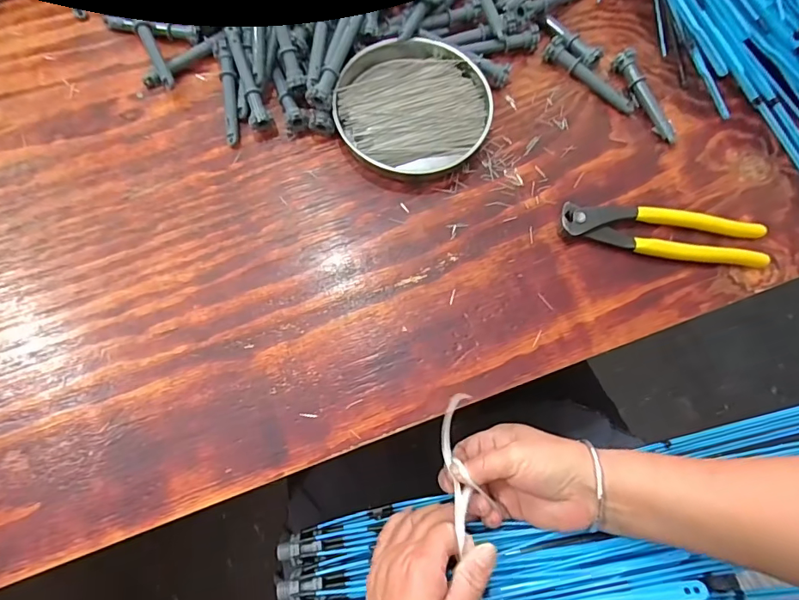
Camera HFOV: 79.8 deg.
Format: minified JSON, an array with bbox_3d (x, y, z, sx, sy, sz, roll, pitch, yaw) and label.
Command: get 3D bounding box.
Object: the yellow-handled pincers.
[{"bbox_3d":[0.215,-0.055,0.391,0.164,0.017,0.036,8,72,1],"label":"yellow-handled pincers"}]

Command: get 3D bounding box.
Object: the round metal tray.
[{"bbox_3d":[0.012,-0.169,0.417,0.128,0.023,0.125,1,73,-2],"label":"round metal tray"}]

